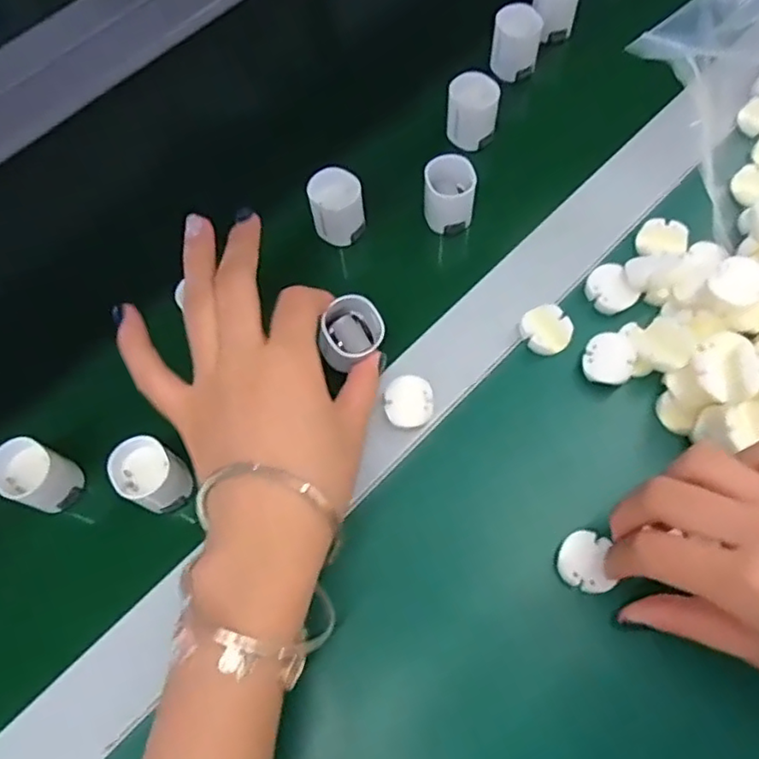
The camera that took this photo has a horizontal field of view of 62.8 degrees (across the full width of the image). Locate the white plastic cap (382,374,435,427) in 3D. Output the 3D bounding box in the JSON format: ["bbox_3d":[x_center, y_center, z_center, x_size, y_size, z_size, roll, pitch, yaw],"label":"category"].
[{"bbox_3d":[0.015,0.012,0.325,0.025,0.008,0.027,0,66,0],"label":"white plastic cap"}]

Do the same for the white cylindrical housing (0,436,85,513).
[{"bbox_3d":[-0.174,0.049,0.315,0.032,0.032,0.028,24,69,11],"label":"white cylindrical housing"}]

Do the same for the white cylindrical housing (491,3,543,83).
[{"bbox_3d":[0.093,-0.228,0.418,0.032,0.037,0.032,0,66,0],"label":"white cylindrical housing"}]

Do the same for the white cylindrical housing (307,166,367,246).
[{"bbox_3d":[-0.025,-0.102,0.370,0.032,0.036,0.027,-4,66,-2],"label":"white cylindrical housing"}]

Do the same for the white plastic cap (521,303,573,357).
[{"bbox_3d":[0.090,-0.027,0.335,0.026,0.005,0.027,0,66,0],"label":"white plastic cap"}]

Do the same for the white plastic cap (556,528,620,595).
[{"bbox_3d":[0.097,0.084,0.289,0.025,0.006,0.025,0,66,0],"label":"white plastic cap"}]

